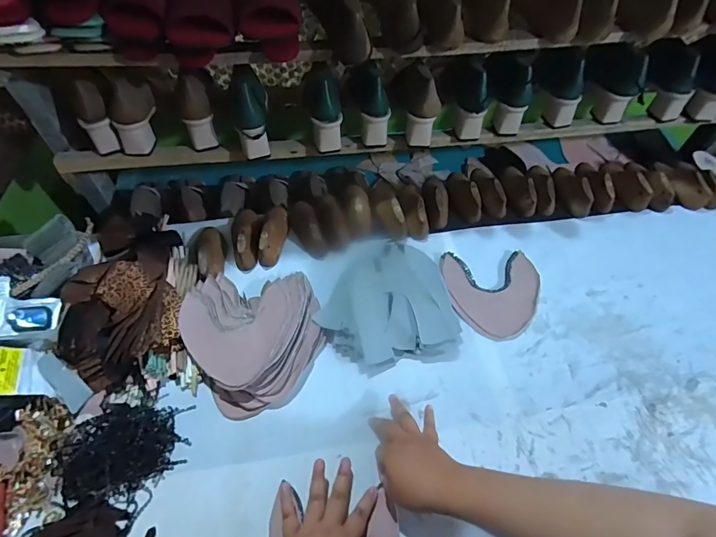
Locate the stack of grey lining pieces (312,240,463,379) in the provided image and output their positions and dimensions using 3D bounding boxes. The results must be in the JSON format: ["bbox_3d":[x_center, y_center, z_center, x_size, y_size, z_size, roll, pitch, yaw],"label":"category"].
[{"bbox_3d":[0.046,0.060,0.689,0.217,0.067,0.193,-11,56,-8],"label":"stack of grey lining pieces"}]

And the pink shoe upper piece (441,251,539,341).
[{"bbox_3d":[0.242,0.044,0.744,0.167,0.008,0.166,-2,60,-4],"label":"pink shoe upper piece"}]

